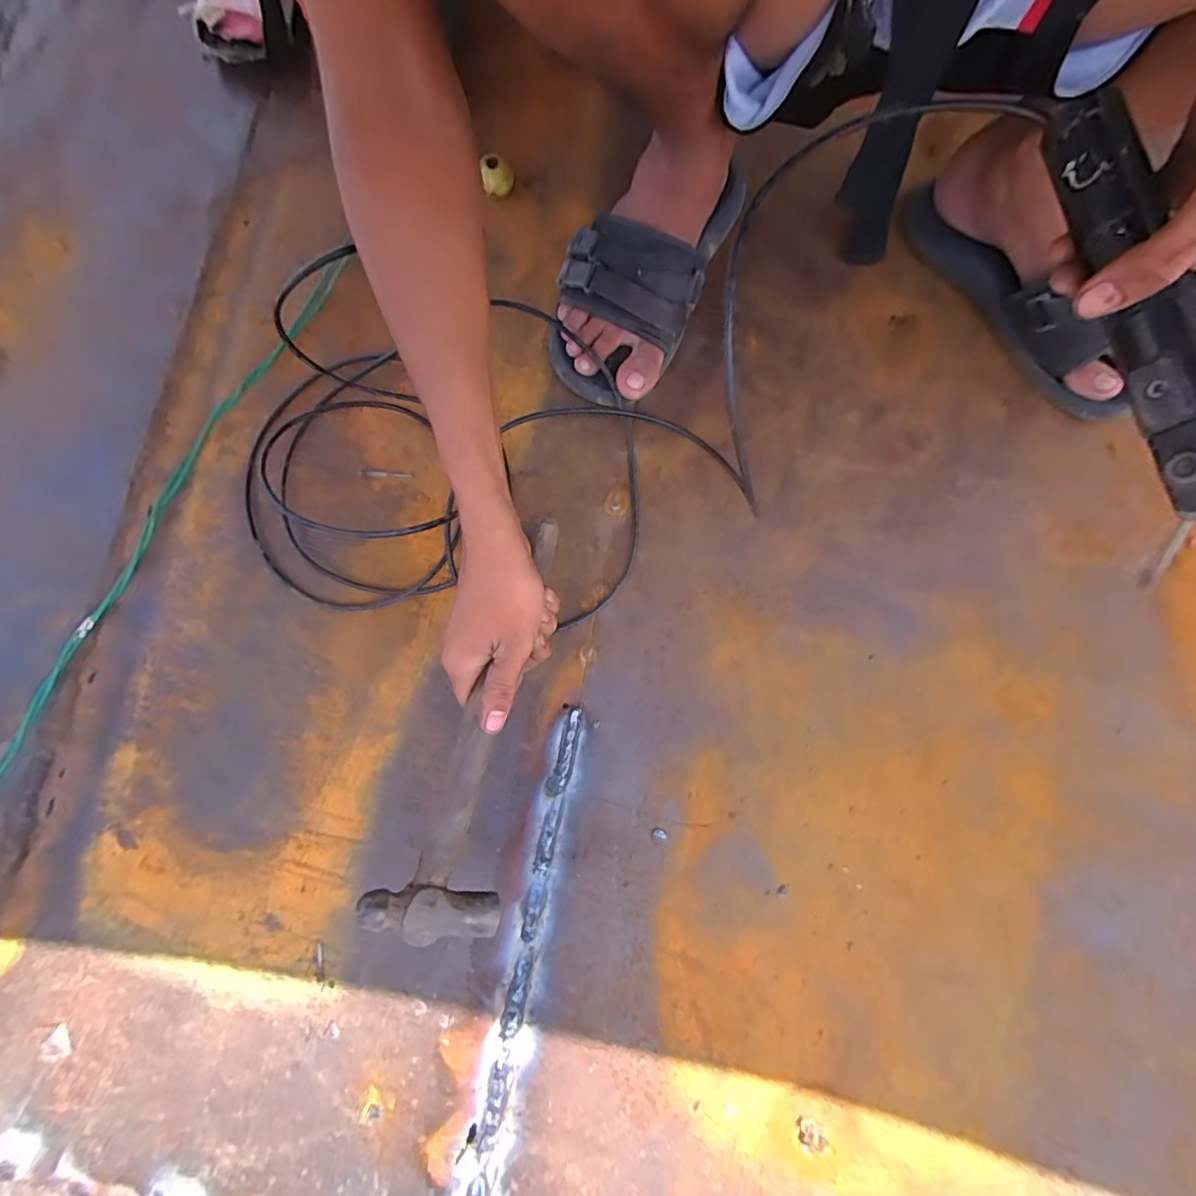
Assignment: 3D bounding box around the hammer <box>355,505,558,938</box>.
[{"bbox_3d":[-0.071,0.078,0.382,0.074,0.038,0.284,15,76,3],"label":"hammer"}]

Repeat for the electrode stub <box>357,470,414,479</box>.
[{"bbox_3d":[-0.190,-0.111,0.499,0.050,0.004,0.007,4,80,1],"label":"electrode stub"}]

